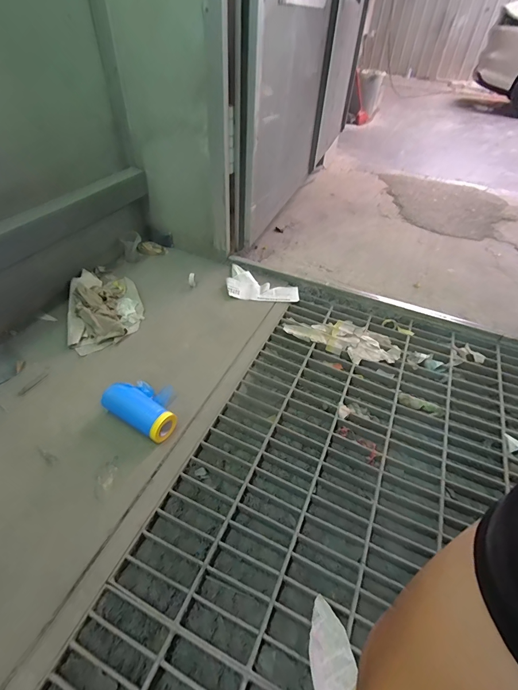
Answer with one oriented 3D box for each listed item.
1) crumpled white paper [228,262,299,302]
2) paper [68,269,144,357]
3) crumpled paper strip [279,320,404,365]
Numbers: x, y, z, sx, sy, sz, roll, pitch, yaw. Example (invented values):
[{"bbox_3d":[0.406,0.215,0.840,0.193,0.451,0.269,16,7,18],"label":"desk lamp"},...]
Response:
[{"bbox_3d":[0.012,-0.196,1.156,0.247,0.023,0.144,12,45,8],"label":"crumpled white paper"},{"bbox_3d":[-0.459,-0.124,1.007,0.197,0.067,0.324,-12,47,-16],"label":"paper"},{"bbox_3d":[0.254,-0.030,1.032,0.337,0.015,0.153,23,47,18],"label":"crumpled paper strip"}]

